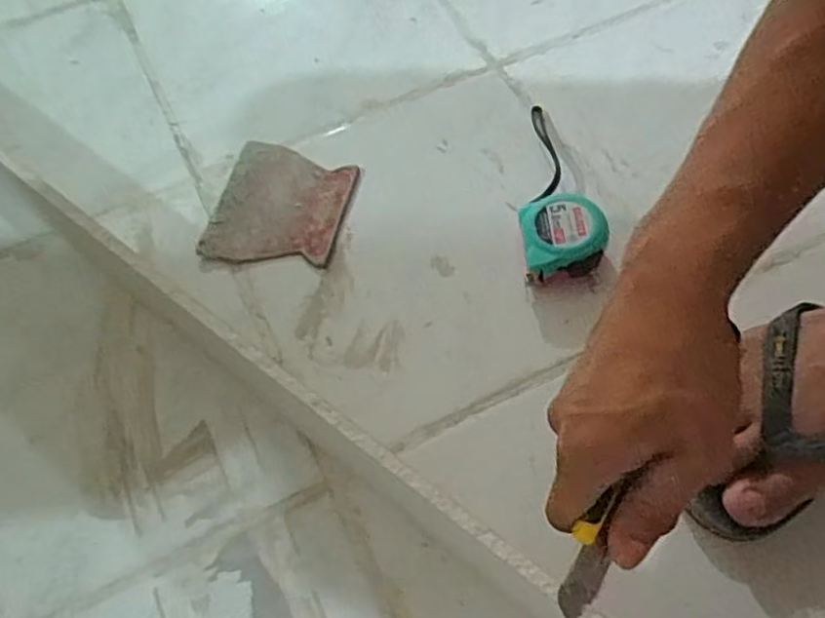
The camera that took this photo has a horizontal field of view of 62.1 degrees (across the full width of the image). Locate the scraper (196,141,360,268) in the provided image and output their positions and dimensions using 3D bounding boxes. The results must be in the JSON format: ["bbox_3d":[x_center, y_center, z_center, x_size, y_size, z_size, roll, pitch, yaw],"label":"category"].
[{"bbox_3d":[-0.111,-0.086,0.580,0.108,0.008,0.121,12,61,9],"label":"scraper"}]

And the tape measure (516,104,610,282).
[{"bbox_3d":[0.119,-0.105,0.569,0.063,0.037,0.188,1,60,3],"label":"tape measure"}]

